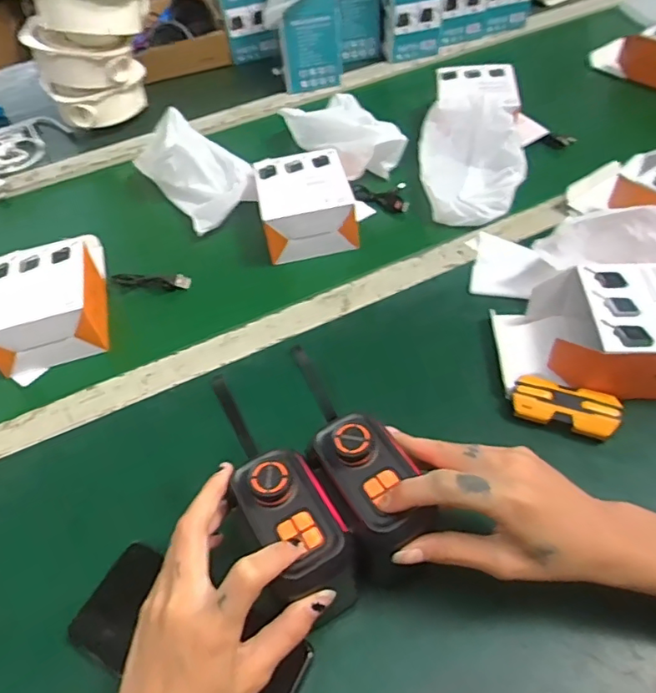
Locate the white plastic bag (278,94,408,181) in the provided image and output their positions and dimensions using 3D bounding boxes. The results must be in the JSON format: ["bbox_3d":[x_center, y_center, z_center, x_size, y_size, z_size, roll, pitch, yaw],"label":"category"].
[{"bbox_3d":[0.015,-0.279,0.709,0.093,0.065,0.181,-25,52,-16],"label":"white plastic bag"}]

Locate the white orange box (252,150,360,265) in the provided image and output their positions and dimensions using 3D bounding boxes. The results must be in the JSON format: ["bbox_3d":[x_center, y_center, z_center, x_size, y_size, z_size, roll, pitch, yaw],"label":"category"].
[{"bbox_3d":[-0.028,-0.161,0.611,0.103,0.064,0.115,-10,49,-5],"label":"white orange box"}]

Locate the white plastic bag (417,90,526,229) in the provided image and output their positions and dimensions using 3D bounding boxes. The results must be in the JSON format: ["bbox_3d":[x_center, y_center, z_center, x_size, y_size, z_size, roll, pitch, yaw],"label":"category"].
[{"bbox_3d":[0.170,-0.224,0.642,0.115,0.031,0.196,-5,64,15],"label":"white plastic bag"}]

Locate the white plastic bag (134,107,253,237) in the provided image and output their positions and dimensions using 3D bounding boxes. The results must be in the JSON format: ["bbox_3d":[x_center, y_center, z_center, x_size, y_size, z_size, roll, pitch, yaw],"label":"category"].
[{"bbox_3d":[-0.163,-0.219,0.665,0.092,0.085,0.172,-30,54,-20],"label":"white plastic bag"}]

